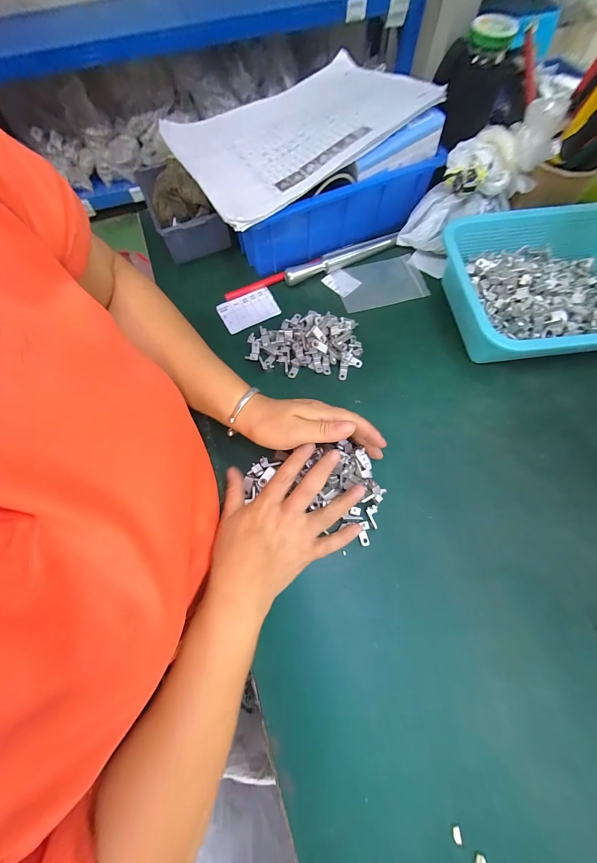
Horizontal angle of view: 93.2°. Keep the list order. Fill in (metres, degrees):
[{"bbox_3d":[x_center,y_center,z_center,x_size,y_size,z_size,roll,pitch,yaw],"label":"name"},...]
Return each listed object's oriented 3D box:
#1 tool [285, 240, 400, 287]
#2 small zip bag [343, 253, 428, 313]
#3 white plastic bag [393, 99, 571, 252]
[{"bbox_3d":[0.061,-0.242,0.403,0.171,0.020,0.015,-22,71,-7],"label":"tool"},{"bbox_3d":[0.117,-0.210,0.401,0.121,0.006,0.077,-16,70,-4],"label":"small zip bag"},{"bbox_3d":[0.223,-0.310,0.365,0.186,0.076,0.088,-26,65,36],"label":"white plastic bag"}]

